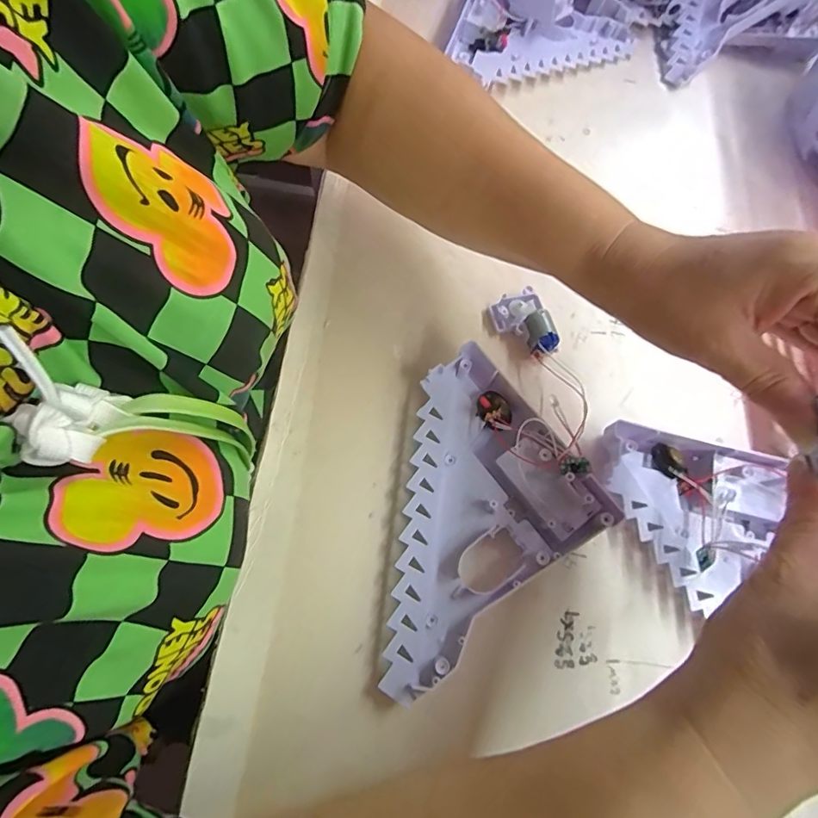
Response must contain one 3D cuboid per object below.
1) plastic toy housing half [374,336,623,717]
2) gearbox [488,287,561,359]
[{"bbox_3d":[0.021,0.056,0.280,0.152,0.024,0.132,-34,77,-15],"label":"plastic toy housing half"},{"bbox_3d":[0.079,-0.058,0.331,0.034,0.017,0.051,-15,72,-10],"label":"gearbox"}]

